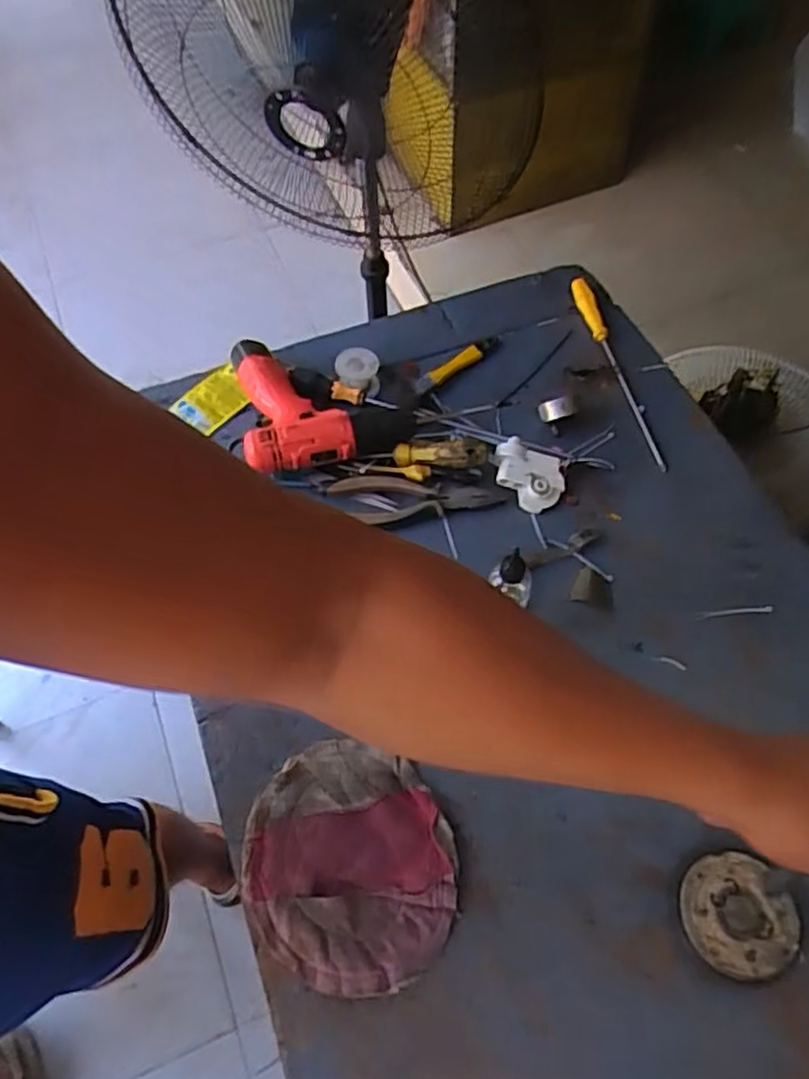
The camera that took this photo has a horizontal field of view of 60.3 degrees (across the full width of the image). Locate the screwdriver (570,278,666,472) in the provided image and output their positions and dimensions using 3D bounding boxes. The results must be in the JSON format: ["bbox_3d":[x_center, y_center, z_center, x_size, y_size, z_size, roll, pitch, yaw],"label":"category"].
[{"bbox_3d":[0.260,-0.211,0.852,0.024,0.023,0.304,-11,60,-6],"label":"screwdriver"}]

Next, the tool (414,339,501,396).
[{"bbox_3d":[0.064,-0.219,0.865,0.141,0.019,0.026,-37,66,-19],"label":"tool"}]

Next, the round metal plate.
[{"bbox_3d":[0.264,0.298,0.553,0.085,0.009,0.085,-8,62,-3],"label":"round metal plate"}]

